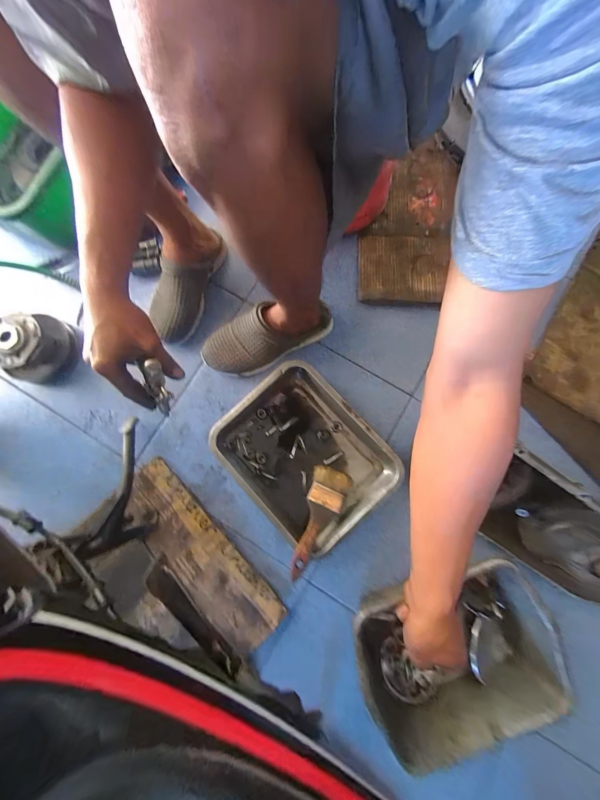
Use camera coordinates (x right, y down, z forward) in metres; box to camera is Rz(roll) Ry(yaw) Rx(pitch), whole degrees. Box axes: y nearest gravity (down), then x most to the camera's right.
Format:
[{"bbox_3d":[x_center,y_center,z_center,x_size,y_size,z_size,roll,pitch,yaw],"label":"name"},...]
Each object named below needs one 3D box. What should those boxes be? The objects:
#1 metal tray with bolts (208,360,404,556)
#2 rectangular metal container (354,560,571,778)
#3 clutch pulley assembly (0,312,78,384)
[{"bbox_3d":[0.008,0.097,0.516,0.231,0.054,0.293,-43,84,-6],"label":"metal tray with bolts"},{"bbox_3d":[0.236,0.391,0.448,0.294,0.087,0.226,-14,81,-2],"label":"rectangular metal container"},{"bbox_3d":[-0.523,-0.100,0.543,0.112,0.088,0.128,5,81,1],"label":"clutch pulley assembly"}]

